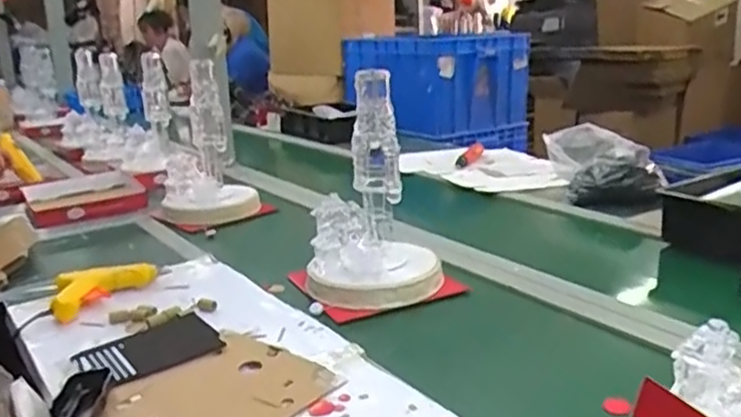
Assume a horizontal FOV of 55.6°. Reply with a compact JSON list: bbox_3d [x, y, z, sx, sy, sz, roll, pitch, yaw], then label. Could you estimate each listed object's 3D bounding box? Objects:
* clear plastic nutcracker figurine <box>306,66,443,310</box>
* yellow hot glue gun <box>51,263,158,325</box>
[{"bbox_3d":[-0.001,-0.025,1.048,0.199,0.307,0.150,-2,16,5],"label":"clear plastic nutcracker figurine"},{"bbox_3d":[-0.405,0.124,1.090,0.158,0.039,0.140,-9,17,-19],"label":"yellow hot glue gun"}]

